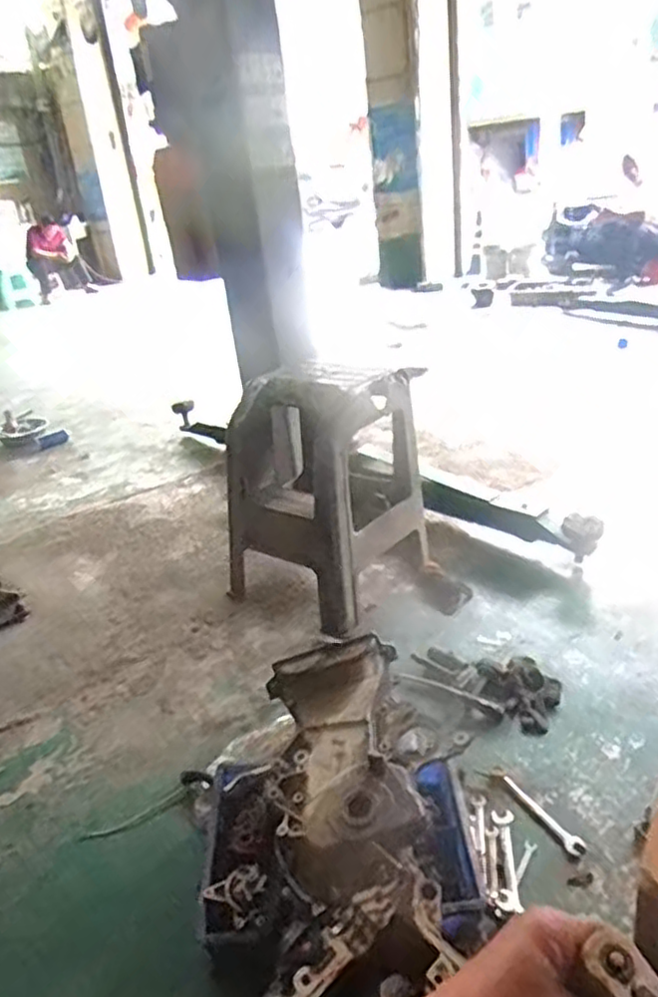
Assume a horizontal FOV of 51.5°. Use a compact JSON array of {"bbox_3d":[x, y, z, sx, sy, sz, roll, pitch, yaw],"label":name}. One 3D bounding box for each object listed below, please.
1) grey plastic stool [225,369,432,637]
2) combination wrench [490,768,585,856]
[{"bbox_3d":[-0.048,-0.036,1.913,0.503,0.583,0.439,12,32,33],"label":"grey plastic stool"},{"bbox_3d":[0.381,0.567,1.251,0.031,0.015,0.214,-20,29,-24],"label":"combination wrench"}]

